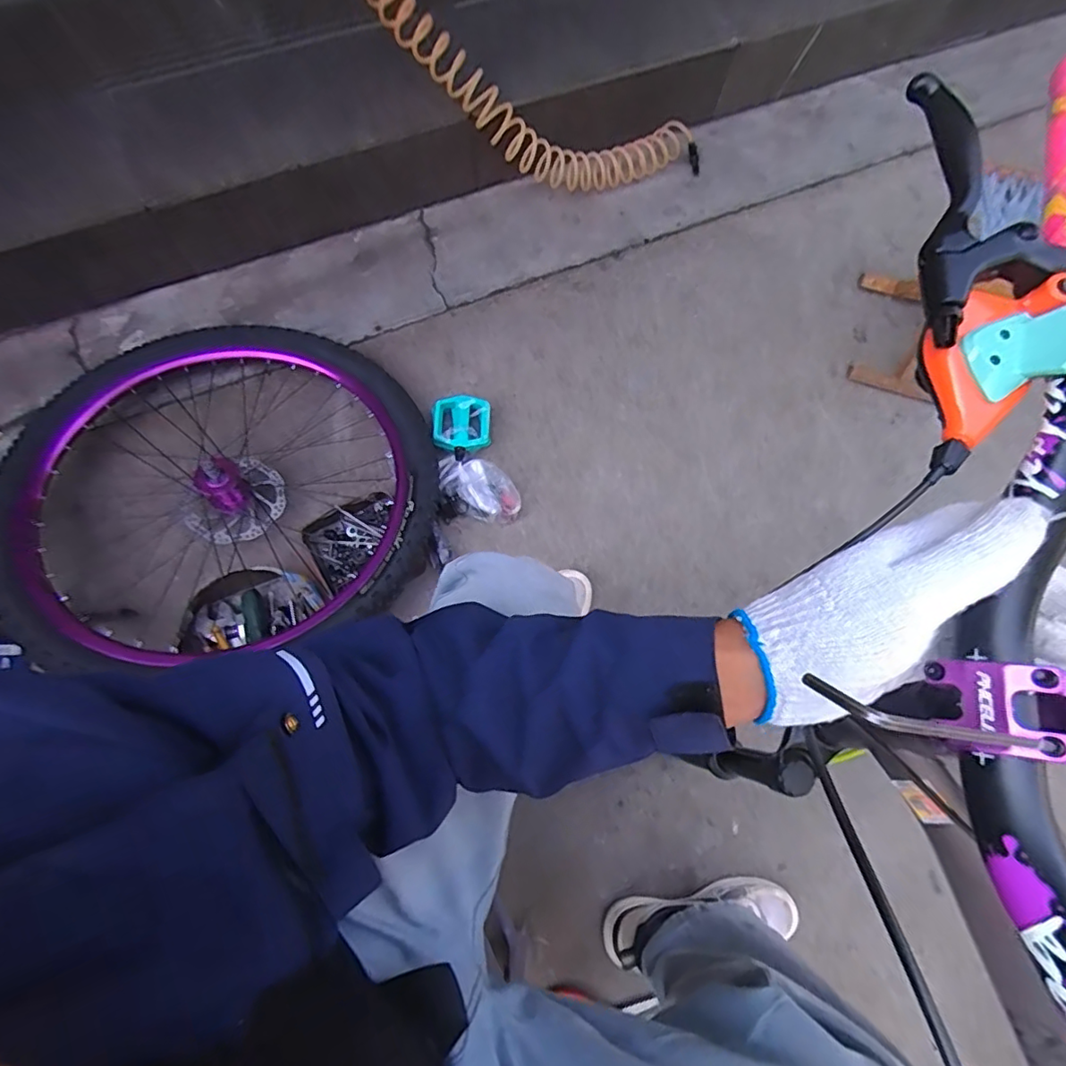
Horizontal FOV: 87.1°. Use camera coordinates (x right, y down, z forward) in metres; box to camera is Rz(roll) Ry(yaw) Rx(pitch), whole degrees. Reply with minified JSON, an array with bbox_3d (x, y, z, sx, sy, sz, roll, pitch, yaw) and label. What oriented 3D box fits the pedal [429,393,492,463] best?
[{"bbox_3d":[-0.126,-0.190,0.996,0.105,0.029,0.105,0,82,-3],"label":"pedal"}]

